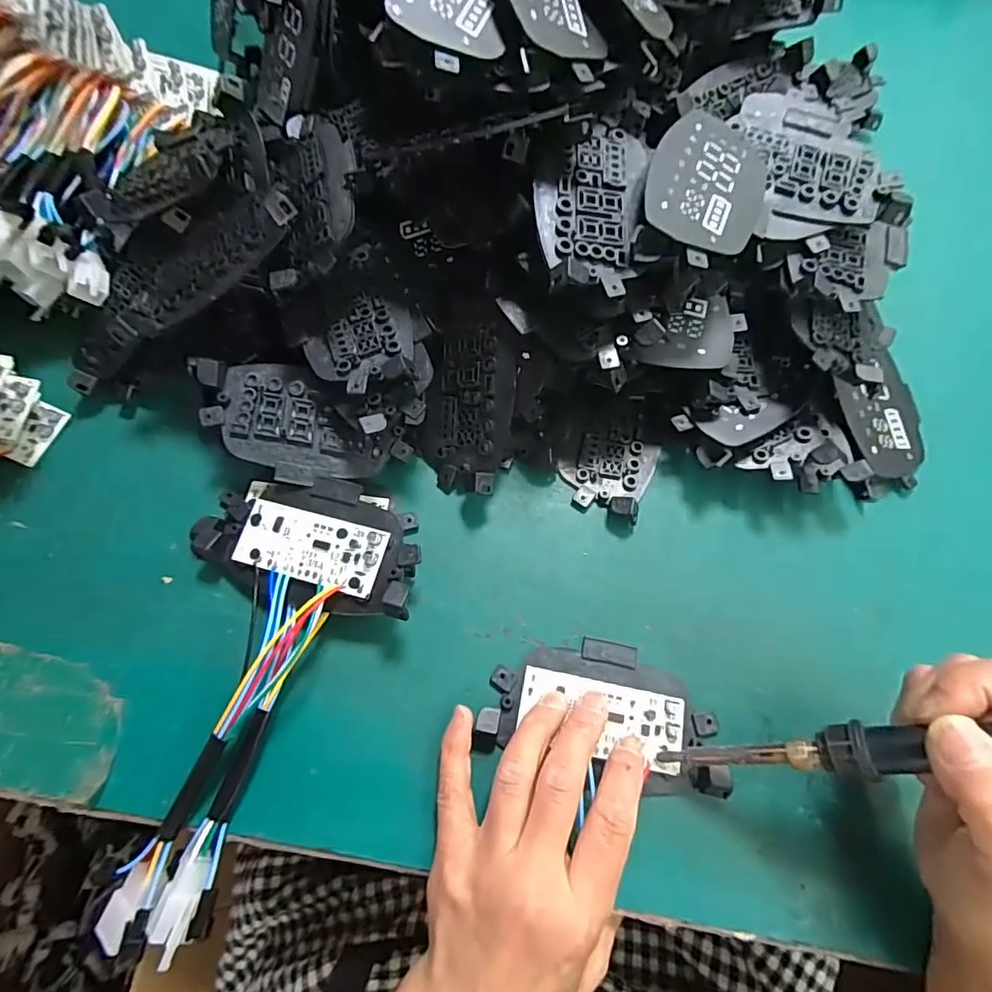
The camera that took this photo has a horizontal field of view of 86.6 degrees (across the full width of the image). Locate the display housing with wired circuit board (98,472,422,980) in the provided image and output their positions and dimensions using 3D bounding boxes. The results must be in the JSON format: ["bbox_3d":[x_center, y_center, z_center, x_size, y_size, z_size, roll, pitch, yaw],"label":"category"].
[{"bbox_3d":[-0.110,0.094,0.258,0.116,0.034,0.215,7,69,1],"label":"display housing with wired circuit board"}]

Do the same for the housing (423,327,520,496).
[{"bbox_3d":[-0.018,-0.050,0.304,0.054,0.013,0.092,8,94,21],"label":"housing"}]

